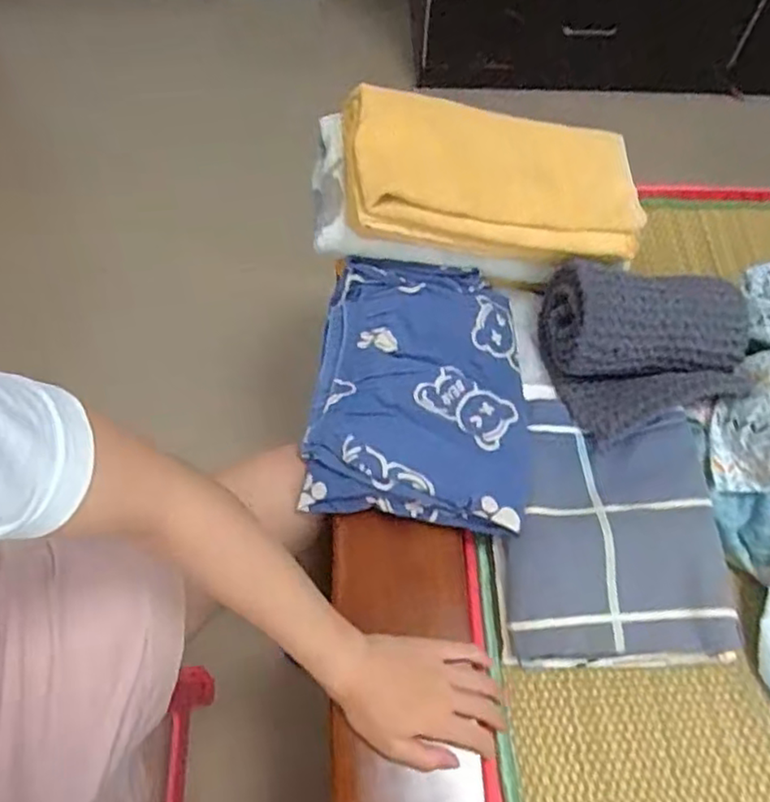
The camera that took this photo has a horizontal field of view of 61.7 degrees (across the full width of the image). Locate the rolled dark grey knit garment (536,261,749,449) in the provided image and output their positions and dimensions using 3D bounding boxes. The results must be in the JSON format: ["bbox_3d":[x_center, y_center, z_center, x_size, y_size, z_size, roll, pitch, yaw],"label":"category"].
[{"bbox_3d":[0.272,-0.063,0.662,0.189,0.090,0.179,-10,60,-8],"label":"rolled dark grey knit garment"}]

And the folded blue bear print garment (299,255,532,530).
[{"bbox_3d":[0.037,-0.018,0.637,0.208,0.051,0.276,7,59,1],"label":"folded blue bear print garment"}]

